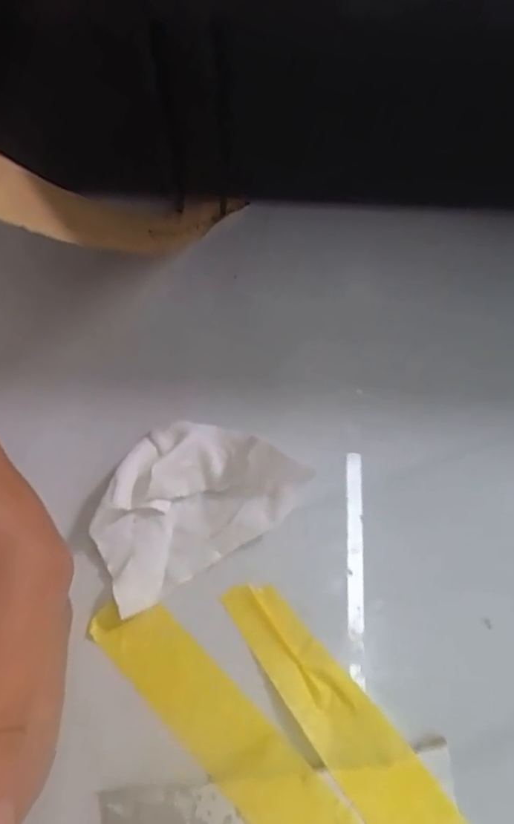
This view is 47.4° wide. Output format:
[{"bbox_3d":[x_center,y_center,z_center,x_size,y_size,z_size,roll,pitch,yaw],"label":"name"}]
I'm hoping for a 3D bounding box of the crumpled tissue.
[{"bbox_3d":[-0.020,0.024,0.170,0.061,0.015,0.039,-31,72,-10],"label":"crumpled tissue"}]

